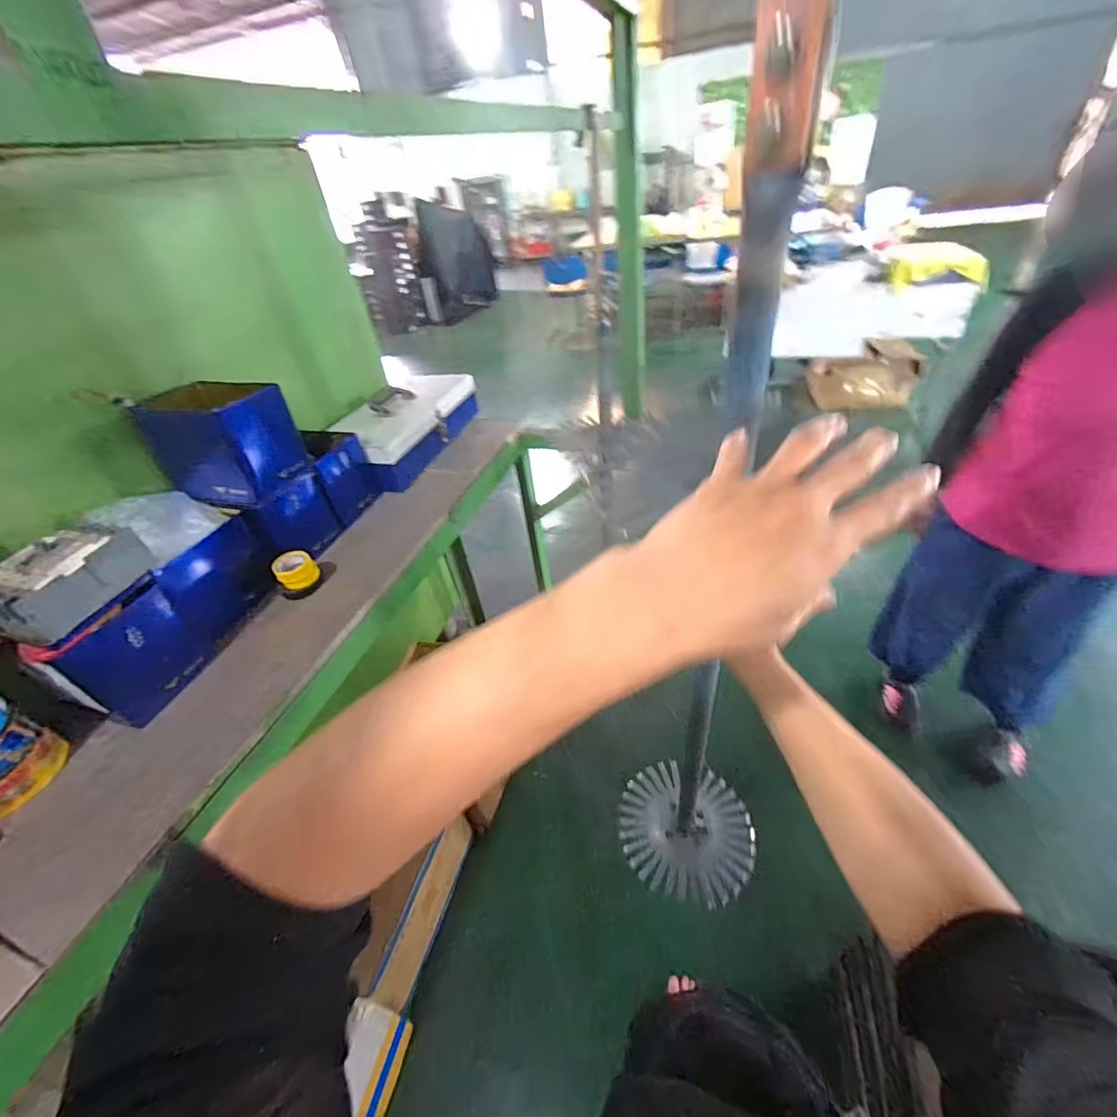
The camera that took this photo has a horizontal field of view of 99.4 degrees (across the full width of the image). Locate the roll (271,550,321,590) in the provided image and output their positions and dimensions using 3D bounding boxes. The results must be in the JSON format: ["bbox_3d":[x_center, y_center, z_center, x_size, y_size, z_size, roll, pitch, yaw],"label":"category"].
[{"bbox_3d":[-0.417,0.018,0.753,0.056,0.041,0.056,-5,40,4],"label":"roll"}]

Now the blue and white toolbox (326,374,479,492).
[{"bbox_3d":[-0.346,-0.330,1.143,0.184,0.118,0.468,7,42,18],"label":"blue and white toolbox"}]

